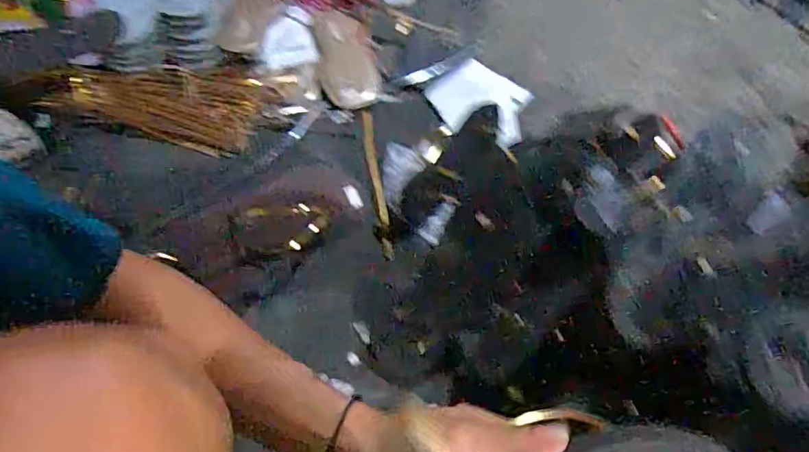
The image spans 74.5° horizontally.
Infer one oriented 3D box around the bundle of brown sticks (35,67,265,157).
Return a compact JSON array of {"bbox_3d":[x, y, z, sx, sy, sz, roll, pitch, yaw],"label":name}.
[{"bbox_3d":[-0.350,-0.180,0.766,0.272,0.031,0.152,4,56,-17],"label":"bundle of brown sticks"}]

